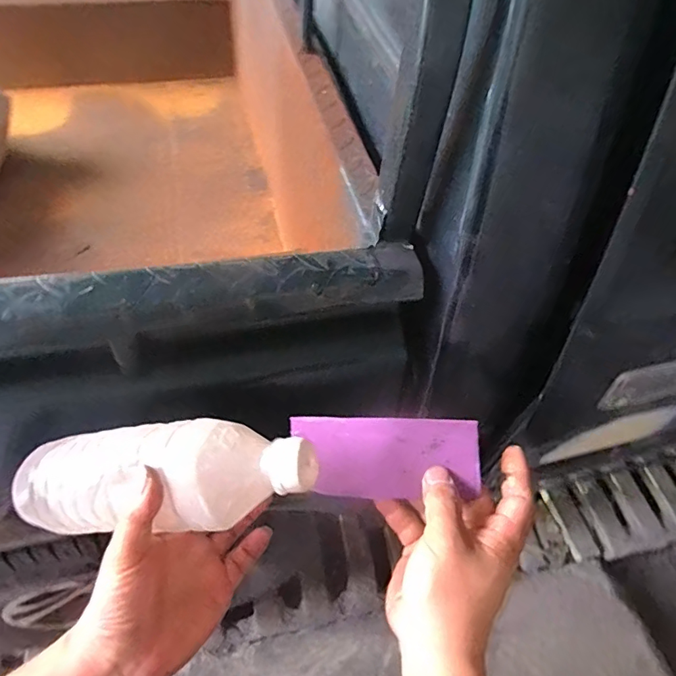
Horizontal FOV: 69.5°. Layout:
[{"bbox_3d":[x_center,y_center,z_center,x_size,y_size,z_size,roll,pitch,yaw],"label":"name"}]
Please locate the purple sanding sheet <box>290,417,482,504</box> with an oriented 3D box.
[{"bbox_3d":[0.034,0.088,0.357,0.133,0.005,0.056,-1,79,9],"label":"purple sanding sheet"}]

